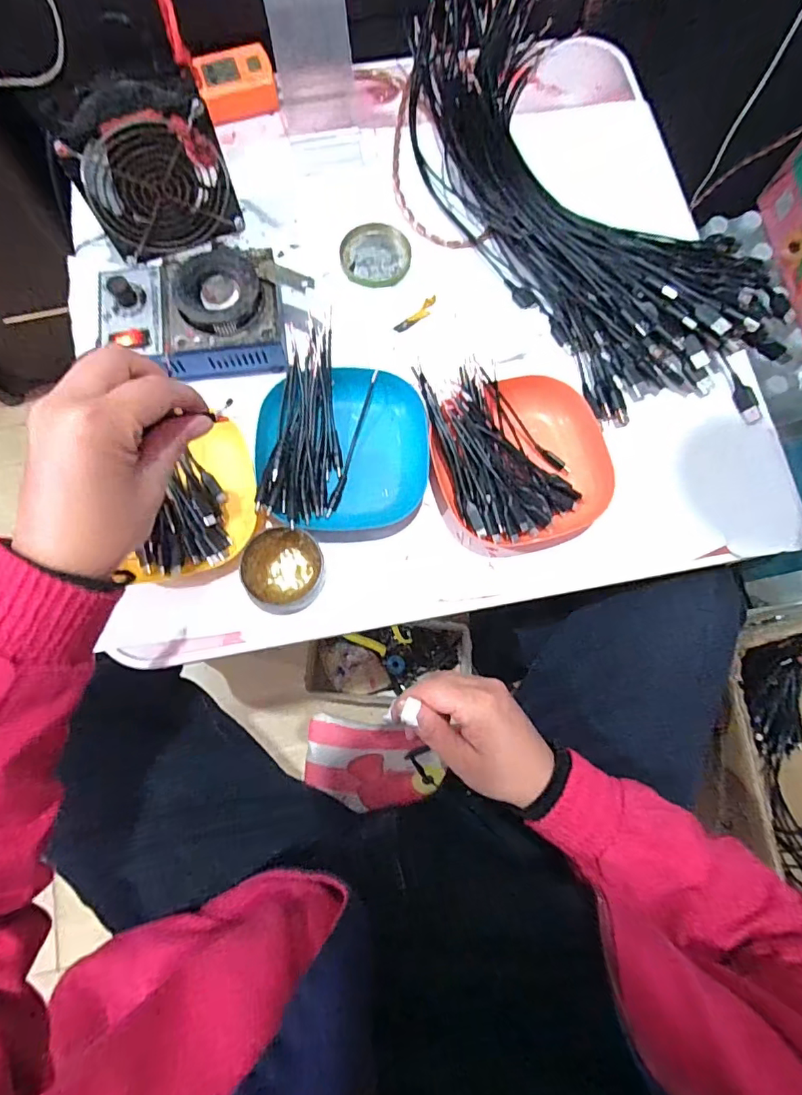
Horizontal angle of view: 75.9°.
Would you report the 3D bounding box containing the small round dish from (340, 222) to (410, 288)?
[{"bbox_3d":[-0.024,-0.280,0.491,0.064,0.011,0.060,0,78,-1],"label":"small round dish"}]

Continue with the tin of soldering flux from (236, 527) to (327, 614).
[{"bbox_3d":[-0.092,0.016,0.407,0.062,0.023,0.062,0,78,-1],"label":"tin of soldering flux"}]

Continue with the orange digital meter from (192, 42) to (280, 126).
[{"bbox_3d":[-0.164,-0.466,0.518,0.075,0.033,0.049,-22,79,-5],"label":"orange digital meter"}]

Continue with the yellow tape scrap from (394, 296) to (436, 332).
[{"bbox_3d":[0.016,-0.216,0.477,0.050,0.004,0.011,-44,82,-9],"label":"yellow tape scrap"}]

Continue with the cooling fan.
[{"bbox_3d":[-0.207,-0.310,0.441,0.116,0.109,0.034,-22,79,-5],"label":"cooling fan"}]

